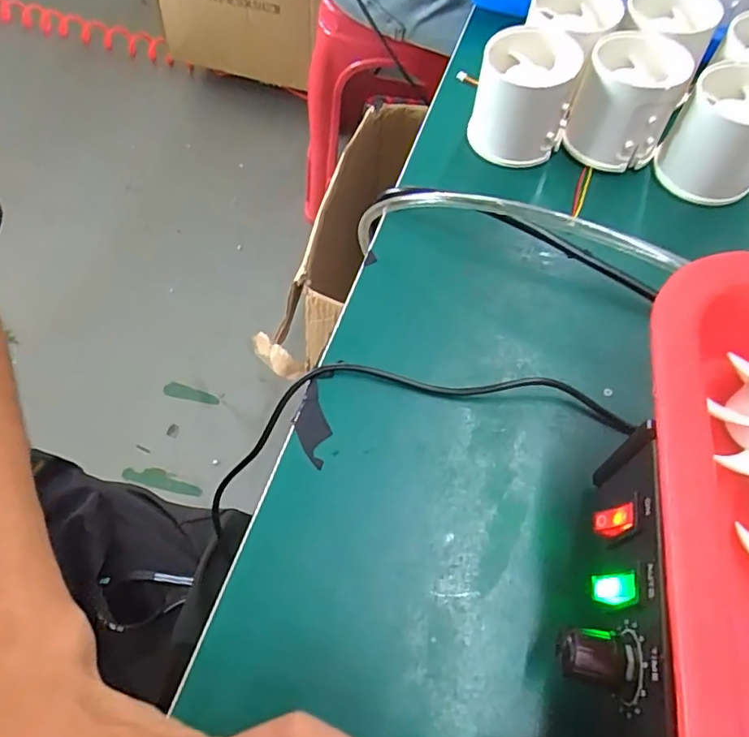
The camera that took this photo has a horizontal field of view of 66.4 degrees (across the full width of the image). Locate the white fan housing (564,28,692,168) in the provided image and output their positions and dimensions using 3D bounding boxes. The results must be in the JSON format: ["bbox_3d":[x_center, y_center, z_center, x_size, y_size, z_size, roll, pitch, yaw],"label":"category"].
[{"bbox_3d":[0.140,-0.148,0.326,0.050,0.059,0.053,20,62,9],"label":"white fan housing"}]

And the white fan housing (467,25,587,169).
[{"bbox_3d":[0.085,-0.155,0.331,0.052,0.056,0.049,15,62,7],"label":"white fan housing"}]

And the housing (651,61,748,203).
[{"bbox_3d":[0.193,-0.128,0.317,0.054,0.056,0.052,33,65,16],"label":"housing"}]

